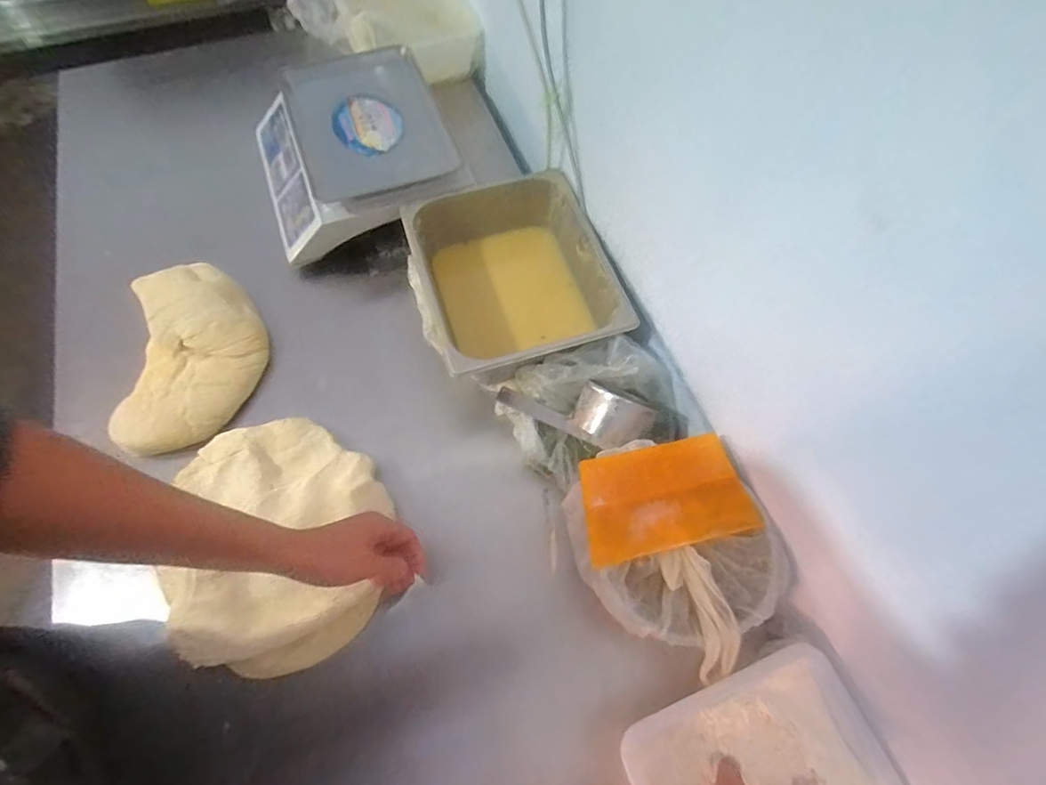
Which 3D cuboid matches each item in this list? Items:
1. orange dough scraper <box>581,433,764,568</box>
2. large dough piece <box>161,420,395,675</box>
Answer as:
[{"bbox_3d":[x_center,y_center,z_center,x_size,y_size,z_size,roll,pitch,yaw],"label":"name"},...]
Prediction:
[{"bbox_3d":[0.155,0.116,0.562,0.183,0.023,0.112,-12,66,-7],"label":"orange dough scraper"},{"bbox_3d":[-0.301,0.172,0.623,0.263,0.050,0.303,-14,66,-8],"label":"large dough piece"}]

